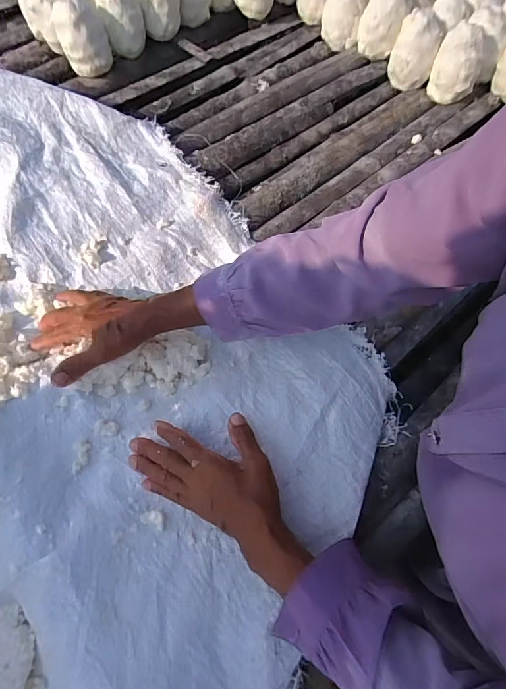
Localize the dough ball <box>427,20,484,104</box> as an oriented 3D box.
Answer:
[{"bbox_3d":[0.360,-0.491,0.737,0.080,0.099,0.069,20,68,8],"label":"dough ball"}]

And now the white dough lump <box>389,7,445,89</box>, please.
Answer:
[{"bbox_3d":[0.292,-0.532,0.757,0.077,0.097,0.072,17,67,6],"label":"white dough lump"}]

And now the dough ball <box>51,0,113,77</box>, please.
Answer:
[{"bbox_3d":[-0.302,-0.536,0.737,0.092,0.110,0.080,-16,68,-8],"label":"dough ball"}]

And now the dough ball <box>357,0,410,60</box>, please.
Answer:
[{"bbox_3d":[0.236,-0.585,0.762,0.077,0.100,0.073,24,68,9],"label":"dough ball"}]

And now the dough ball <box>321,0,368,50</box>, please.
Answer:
[{"bbox_3d":[0.169,-0.620,0.789,0.077,0.076,0.071,11,67,4],"label":"dough ball"}]

